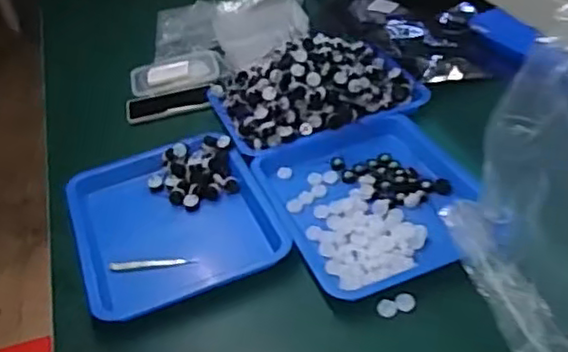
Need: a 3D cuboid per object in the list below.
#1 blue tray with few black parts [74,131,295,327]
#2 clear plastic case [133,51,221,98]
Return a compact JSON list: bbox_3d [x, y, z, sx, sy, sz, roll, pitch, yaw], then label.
[{"bbox_3d":[-0.150,0.053,0.871,0.252,0.038,0.298,-20,41,-15],"label":"blue tray with few black parts"},{"bbox_3d":[-0.192,-0.183,1.179,0.162,0.020,0.097,-16,40,-9],"label":"clear plastic case"}]

